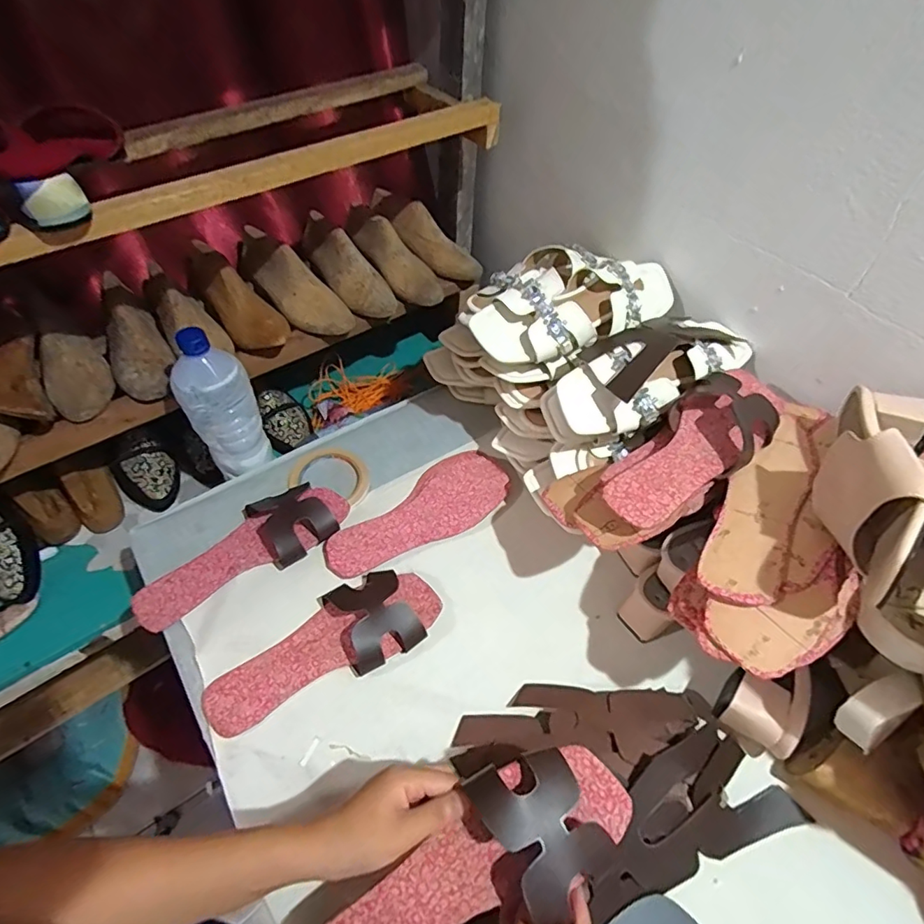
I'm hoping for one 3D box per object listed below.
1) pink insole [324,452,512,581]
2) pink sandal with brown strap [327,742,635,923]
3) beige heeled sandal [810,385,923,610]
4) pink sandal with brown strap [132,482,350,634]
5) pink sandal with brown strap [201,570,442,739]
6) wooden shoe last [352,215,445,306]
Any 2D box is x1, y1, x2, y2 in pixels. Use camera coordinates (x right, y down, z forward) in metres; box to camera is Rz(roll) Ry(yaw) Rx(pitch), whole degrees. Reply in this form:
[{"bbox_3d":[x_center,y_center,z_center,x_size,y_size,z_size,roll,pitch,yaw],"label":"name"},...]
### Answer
[{"bbox_3d":[-0.046,0.066,0.633,0.238,0.018,0.096,-36,63,-27],"label":"pink insole"},{"bbox_3d":[0.004,0.286,0.357,0.236,0.042,0.089,-34,60,-3],"label":"pink sandal with brown strap"},{"bbox_3d":[0.325,0.009,0.414,0.065,0.085,0.228,34,46,20],"label":"beige heeled sandal"},{"bbox_3d":[-0.245,0.092,0.589,0.235,0.037,0.088,-26,59,-22],"label":"pink sandal with brown strap"},{"bbox_3d":[-0.137,0.183,0.526,0.235,0.035,0.090,-25,58,-21],"label":"pink sandal with brown strap"},{"bbox_3d":[-0.100,-0.313,0.811,0.066,0.050,0.183,-38,82,-27],"label":"wooden shoe last"}]

